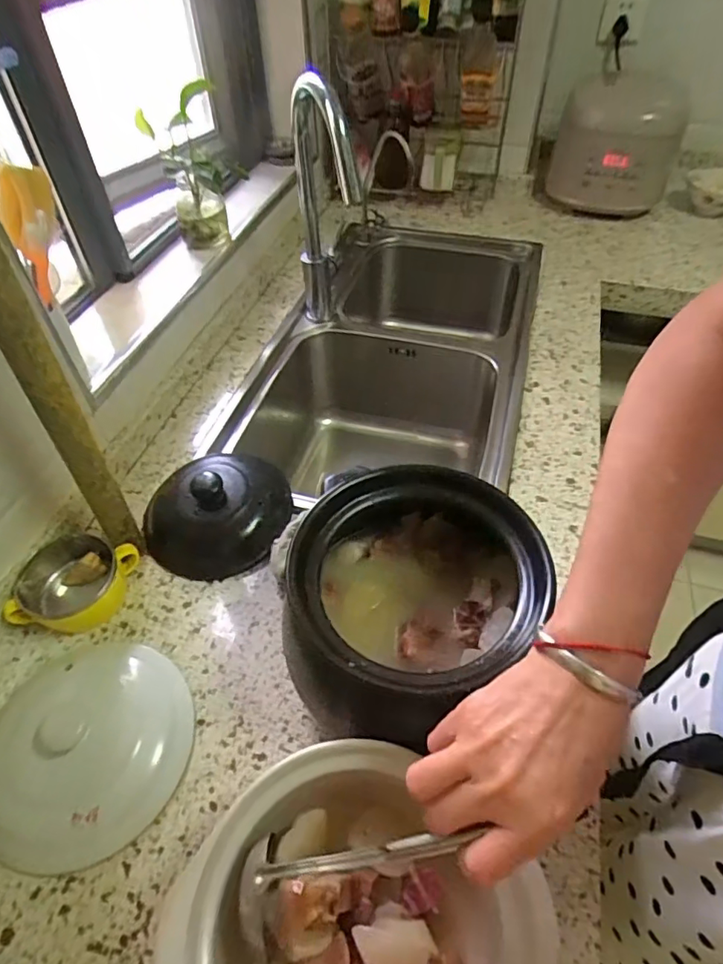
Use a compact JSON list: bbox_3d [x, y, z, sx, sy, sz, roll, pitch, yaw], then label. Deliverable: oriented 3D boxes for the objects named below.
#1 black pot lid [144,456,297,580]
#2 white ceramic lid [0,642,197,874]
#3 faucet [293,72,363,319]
[{"bbox_3d":[-0.175,0.027,0.641,0.164,0.069,0.155,5,50,6],"label":"black pot lid"},{"bbox_3d":[-0.250,0.221,0.471,0.180,0.053,0.180,-1,50,1],"label":"white ceramic lid"},{"bbox_3d":[-0.050,-0.359,0.769,0.055,0.350,0.221,-14,51,-10],"label":"faucet"}]

